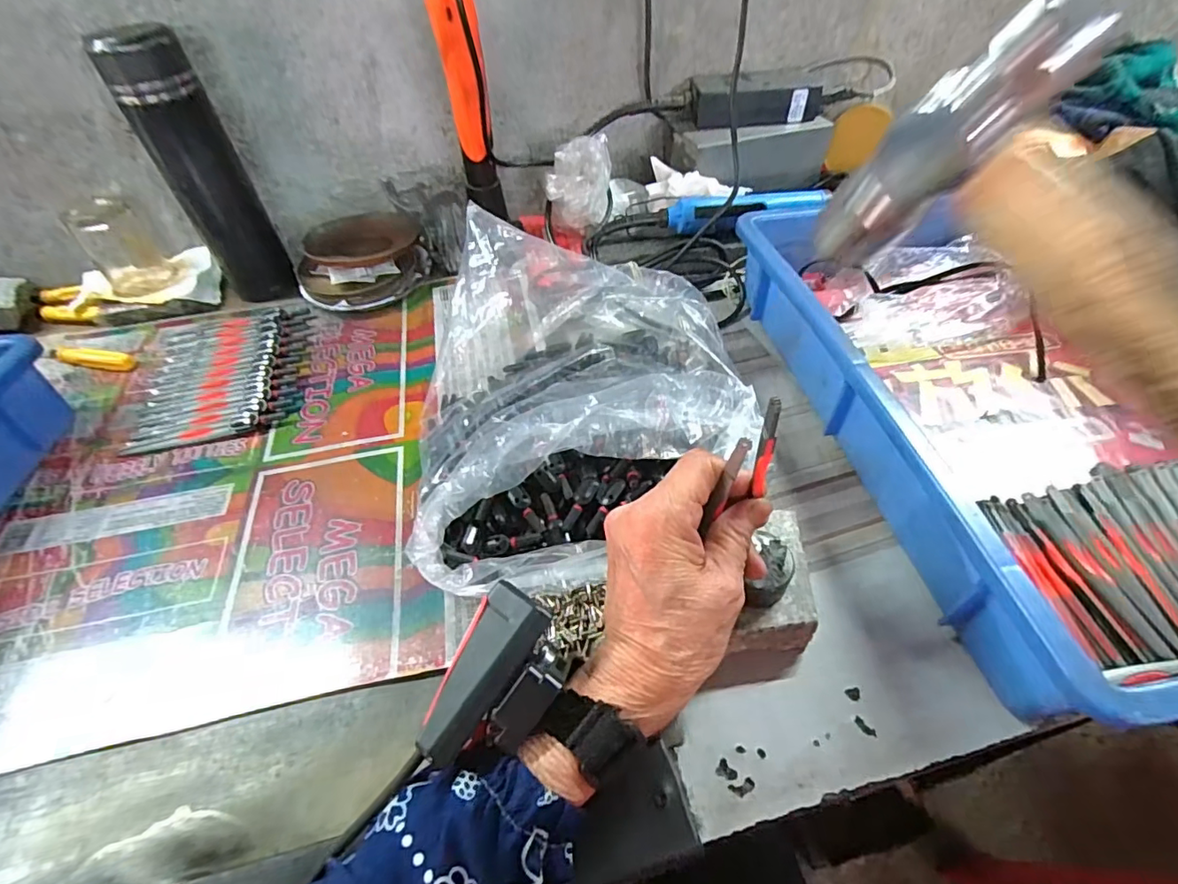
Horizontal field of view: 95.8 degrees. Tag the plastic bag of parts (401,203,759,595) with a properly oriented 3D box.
[{"bbox_3d":[-0.007,-0.043,0.379,0.242,0.103,0.271,-10,49,-7],"label":"plastic bag of parts"}]

